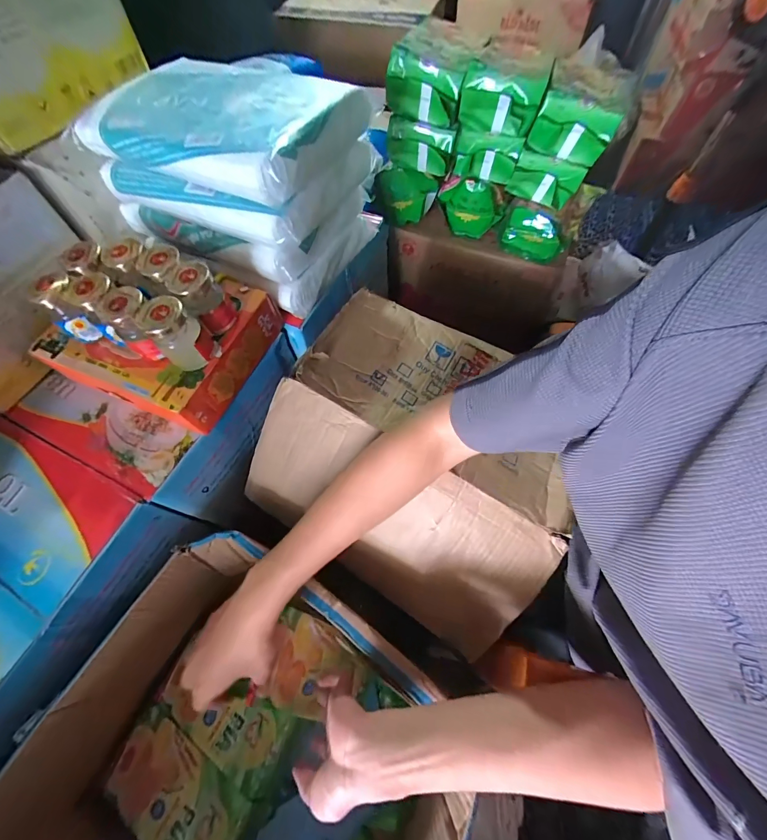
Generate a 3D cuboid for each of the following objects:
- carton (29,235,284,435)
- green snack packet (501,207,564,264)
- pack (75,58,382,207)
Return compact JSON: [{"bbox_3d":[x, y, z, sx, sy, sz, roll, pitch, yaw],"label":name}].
[{"bbox_3d":[-0.293,-0.128,0.456,0.239,0.144,0.196,20,66,12],"label":"carton"},{"bbox_3d":[0.271,-0.332,0.645,0.104,0.077,0.027,27,67,15],"label":"green snack packet"},{"bbox_3d":[-0.186,-0.360,0.426,0.279,0.052,0.219,27,67,15],"label":"pack"}]

